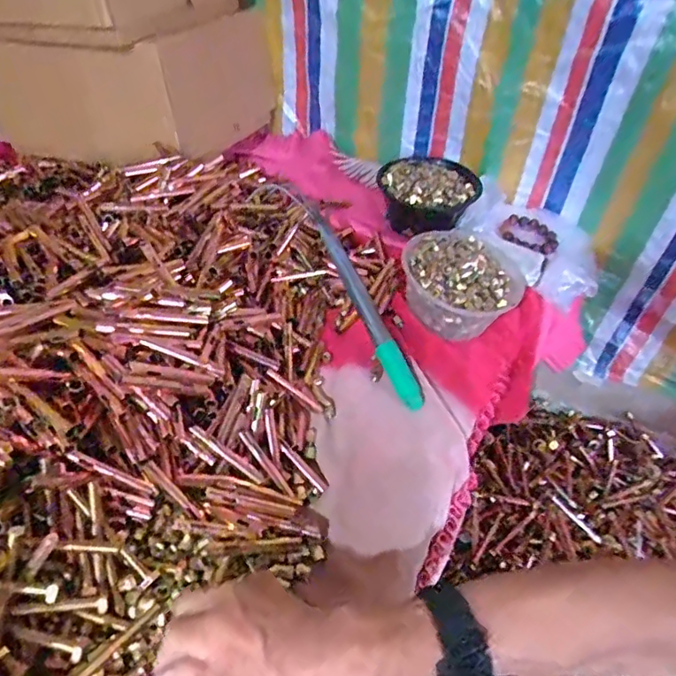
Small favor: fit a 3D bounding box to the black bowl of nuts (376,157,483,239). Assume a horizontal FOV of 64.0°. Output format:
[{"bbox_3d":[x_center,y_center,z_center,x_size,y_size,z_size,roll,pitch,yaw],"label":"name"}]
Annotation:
[{"bbox_3d":[0.144,-0.231,0.879,0.158,0.068,0.158,4,44,-3],"label":"black bowl of nuts"}]

